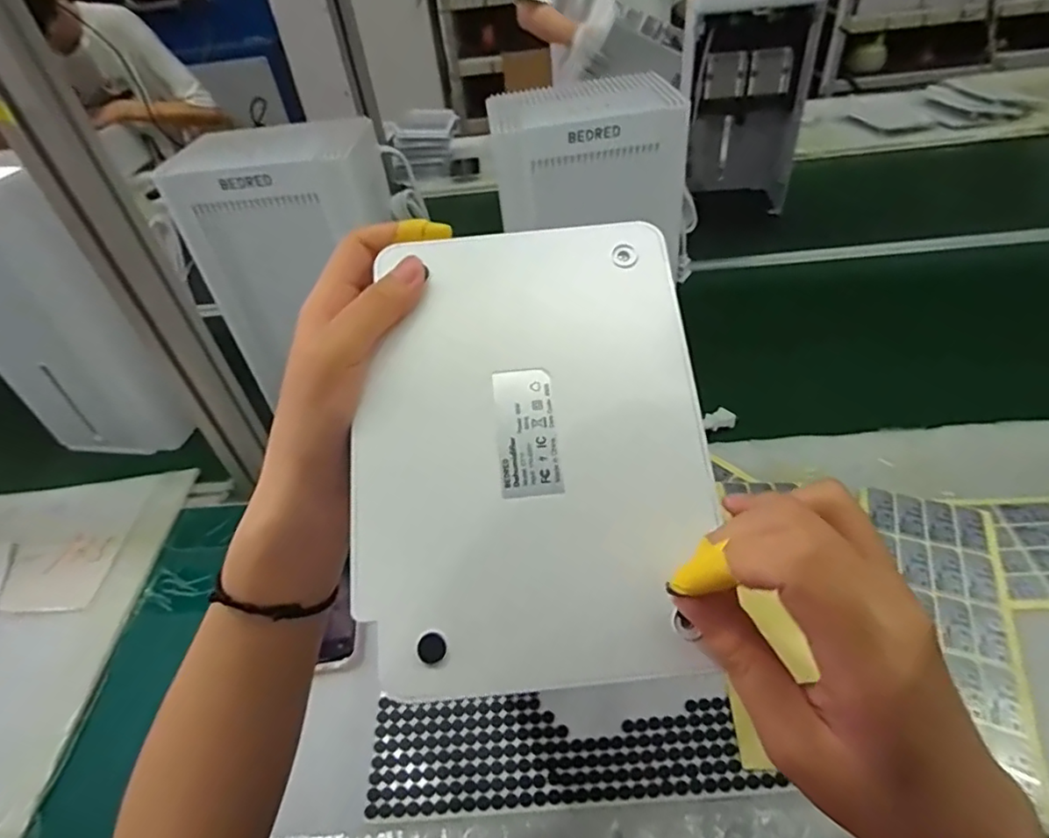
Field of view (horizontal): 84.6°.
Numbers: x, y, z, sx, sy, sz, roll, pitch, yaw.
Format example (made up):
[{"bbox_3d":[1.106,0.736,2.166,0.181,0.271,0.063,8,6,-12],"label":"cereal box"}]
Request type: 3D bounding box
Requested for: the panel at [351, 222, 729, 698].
[{"bbox_3d":[0.003,0.007,0.234,0.139,0.006,0.190,-4,73,-2],"label":"panel"}]

